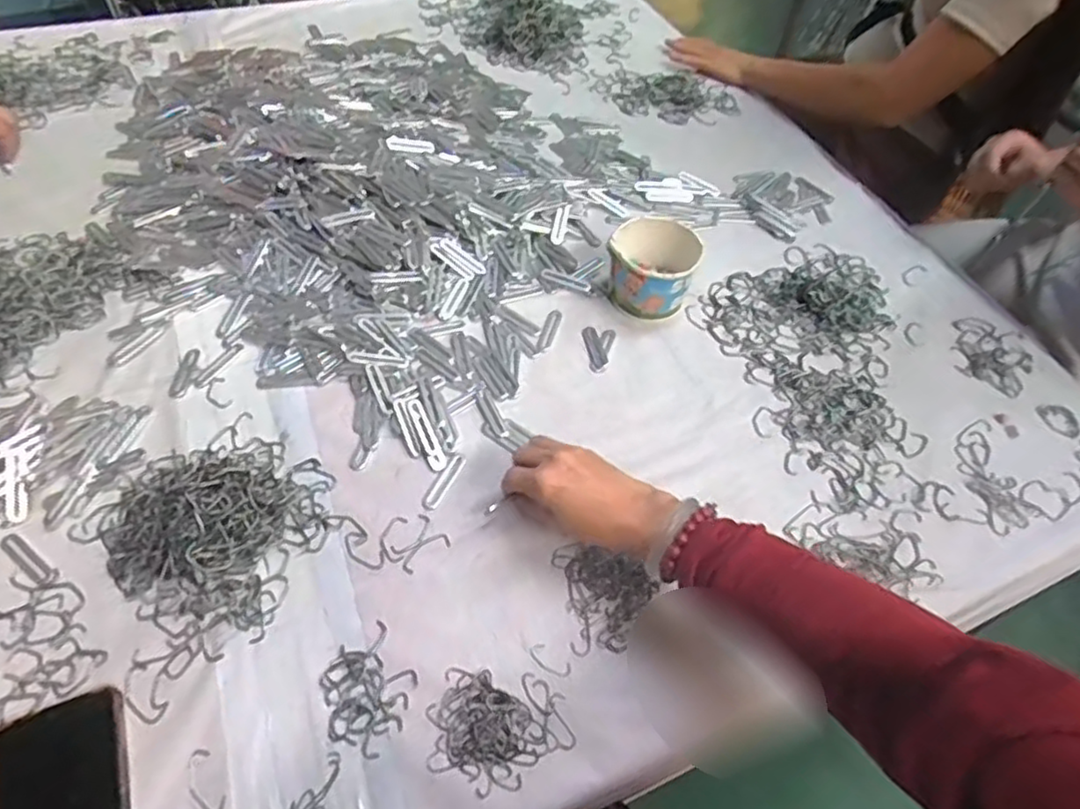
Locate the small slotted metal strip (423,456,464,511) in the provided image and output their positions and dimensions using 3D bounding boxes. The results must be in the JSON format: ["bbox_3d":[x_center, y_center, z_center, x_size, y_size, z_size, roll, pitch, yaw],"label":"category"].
[{"bbox_3d":[-0.083,0.066,0.585,0.013,0.004,0.058,23,54,12],"label":"small slotted metal strip"}]

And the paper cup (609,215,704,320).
[{"bbox_3d":[0.115,-0.141,0.706,0.086,0.075,0.082,3,53,-3],"label":"paper cup"}]

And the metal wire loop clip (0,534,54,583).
[{"bbox_3d":[-0.396,0.118,0.520,0.057,0.004,0.013,33,57,18],"label":"metal wire loop clip"}]

